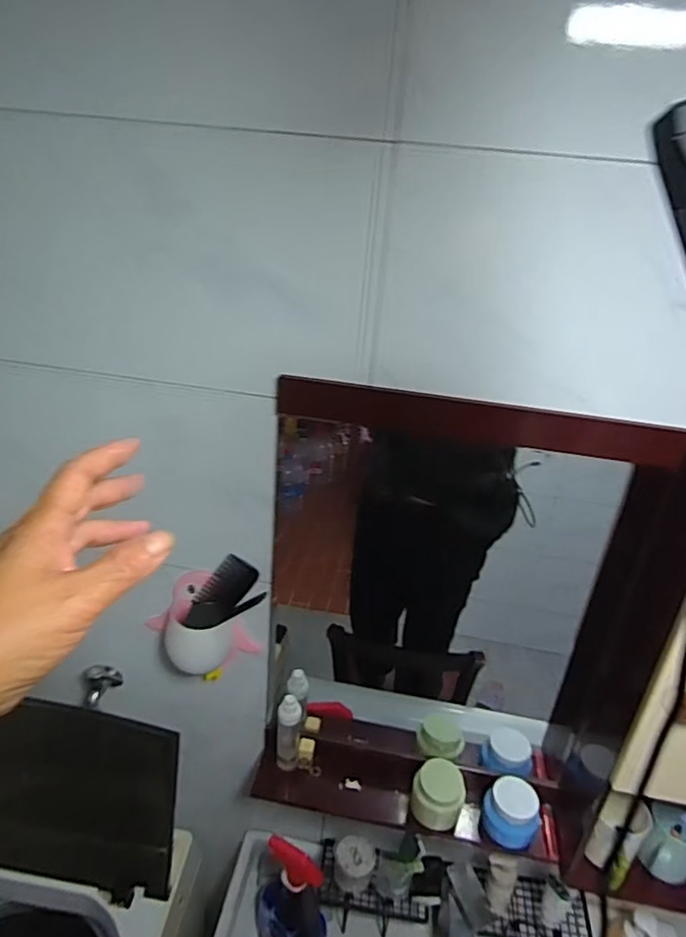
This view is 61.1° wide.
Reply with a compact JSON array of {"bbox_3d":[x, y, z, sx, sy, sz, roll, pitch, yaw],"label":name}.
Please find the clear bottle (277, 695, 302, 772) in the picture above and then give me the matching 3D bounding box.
[{"bbox_3d":[-0.091,0.445,0.973,0.037,0.146,0.035,4,26,-5],"label":"clear bottle"}]

